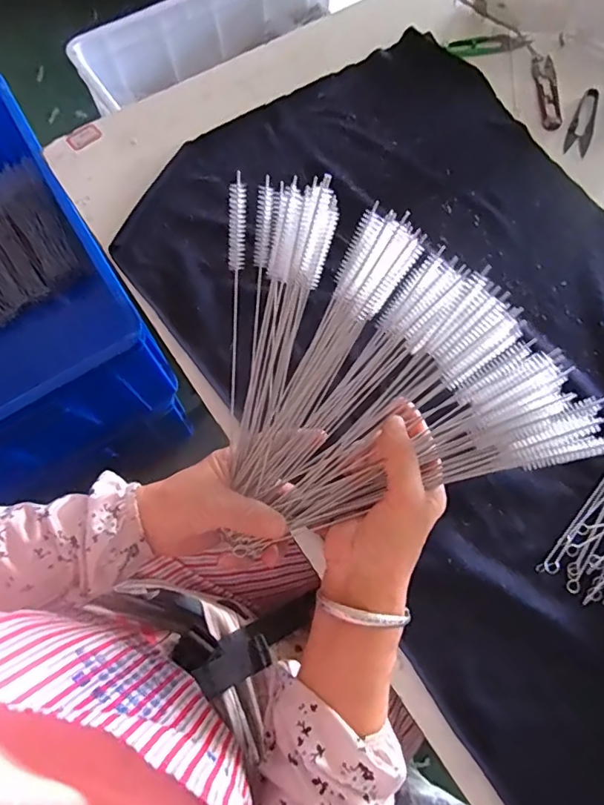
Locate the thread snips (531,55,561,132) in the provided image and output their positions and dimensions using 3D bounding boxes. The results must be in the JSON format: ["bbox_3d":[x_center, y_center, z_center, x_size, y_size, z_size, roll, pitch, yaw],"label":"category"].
[{"bbox_3d":[0.296,-0.376,0.613,0.027,0.005,0.114,2,71,0],"label":"thread snips"}]

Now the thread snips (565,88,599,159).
[{"bbox_3d":[0.332,-0.332,0.595,0.027,0.006,0.100,21,72,7],"label":"thread snips"}]

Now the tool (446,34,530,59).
[{"bbox_3d":[0.233,-0.450,0.633,0.102,0.007,0.032,-14,72,-5],"label":"tool"}]

